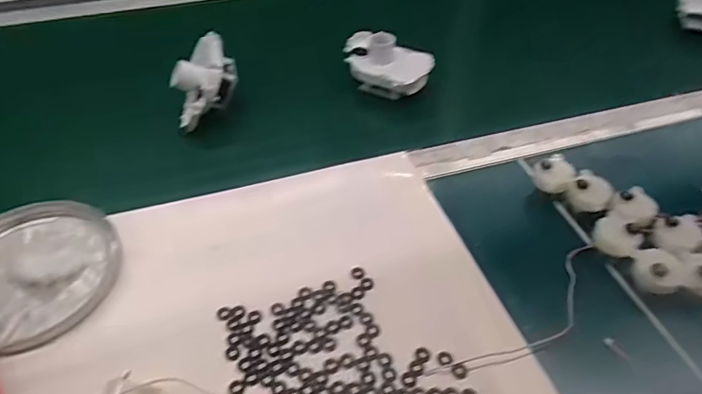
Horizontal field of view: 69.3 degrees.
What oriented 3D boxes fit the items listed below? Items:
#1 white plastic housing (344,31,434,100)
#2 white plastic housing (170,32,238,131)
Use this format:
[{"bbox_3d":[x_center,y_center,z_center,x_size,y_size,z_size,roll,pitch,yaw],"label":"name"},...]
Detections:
[{"bbox_3d":[0.037,-0.148,0.556,0.100,0.051,0.059,18,48,18],"label":"white plastic housing"},{"bbox_3d":[-0.148,-0.120,0.517,0.060,0.055,0.083,-8,45,-8],"label":"white plastic housing"}]

